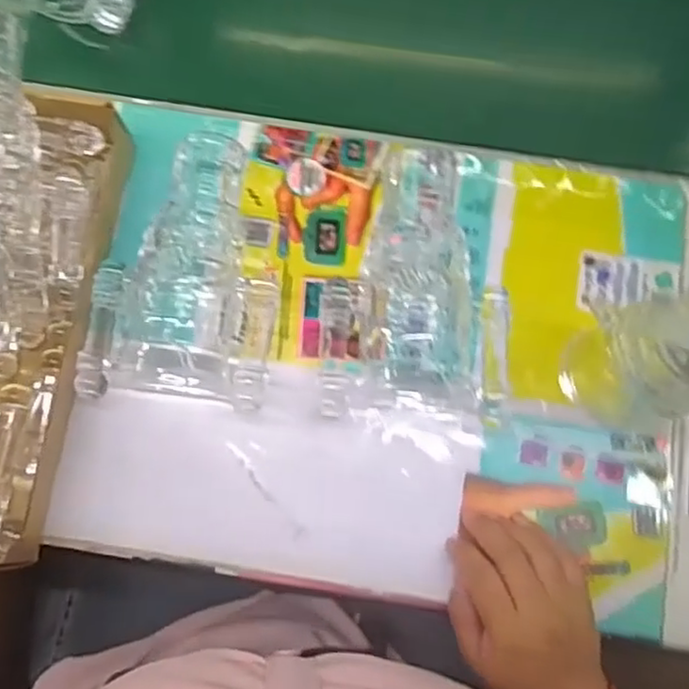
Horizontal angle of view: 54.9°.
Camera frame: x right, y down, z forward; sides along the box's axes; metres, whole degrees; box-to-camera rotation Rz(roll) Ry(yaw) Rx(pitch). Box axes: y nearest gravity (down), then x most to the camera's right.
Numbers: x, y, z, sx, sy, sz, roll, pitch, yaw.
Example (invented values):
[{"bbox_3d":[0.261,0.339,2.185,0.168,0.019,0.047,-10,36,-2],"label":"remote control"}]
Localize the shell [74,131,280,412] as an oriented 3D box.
[{"bbox_3d":[-0.105,-0.054,0.460,0.121,0.045,0.180,5,77,0],"label":"shell"}]

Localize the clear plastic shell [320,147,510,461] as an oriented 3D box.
[{"bbox_3d":[0.048,-0.032,0.457,0.118,0.049,0.196,3,77,0],"label":"clear plastic shell"}]

